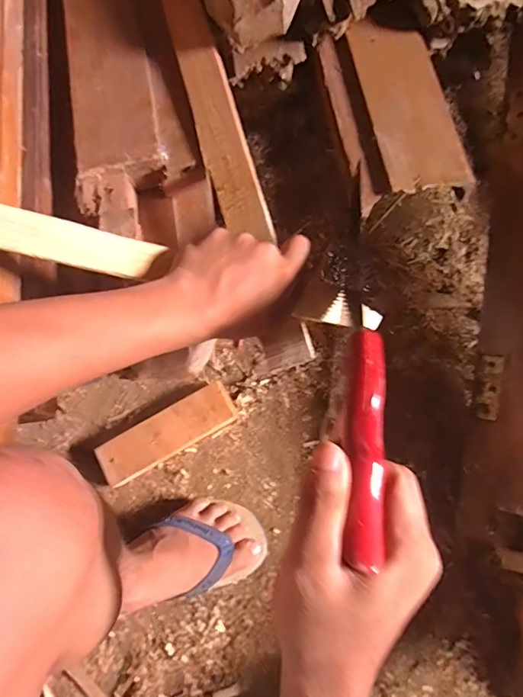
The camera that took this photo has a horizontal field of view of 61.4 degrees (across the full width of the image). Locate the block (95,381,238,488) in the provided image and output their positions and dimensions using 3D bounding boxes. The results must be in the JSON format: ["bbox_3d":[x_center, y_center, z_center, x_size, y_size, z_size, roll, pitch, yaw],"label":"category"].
[{"bbox_3d":[-0.122,0.114,0.611,0.176,0.037,0.062,-28,76,-7],"label":"block"}]

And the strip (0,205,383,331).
[{"bbox_3d":[-0.137,-0.080,0.353,0.505,0.012,0.035,12,74,-13],"label":"strip"}]

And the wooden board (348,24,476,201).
[{"bbox_3d":[0.173,-0.300,0.533,0.087,0.018,0.255,-11,74,-2],"label":"wooden board"}]

